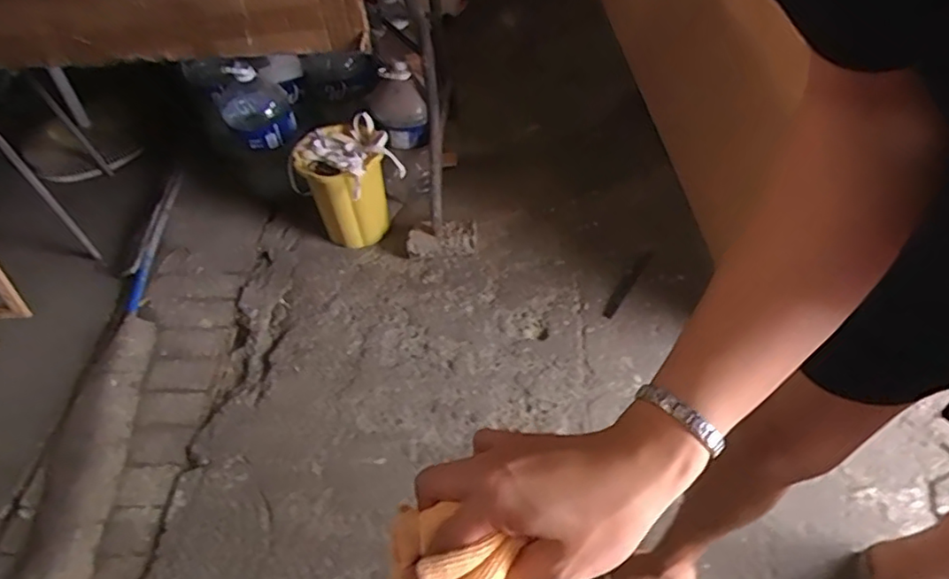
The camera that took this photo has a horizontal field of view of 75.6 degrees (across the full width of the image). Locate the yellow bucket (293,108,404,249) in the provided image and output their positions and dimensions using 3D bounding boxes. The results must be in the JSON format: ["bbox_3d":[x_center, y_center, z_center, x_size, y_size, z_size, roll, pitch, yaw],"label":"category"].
[{"bbox_3d":[-0.307,-0.250,1.577,0.232,0.284,0.232,-4,48,4],"label":"yellow bucket"}]

